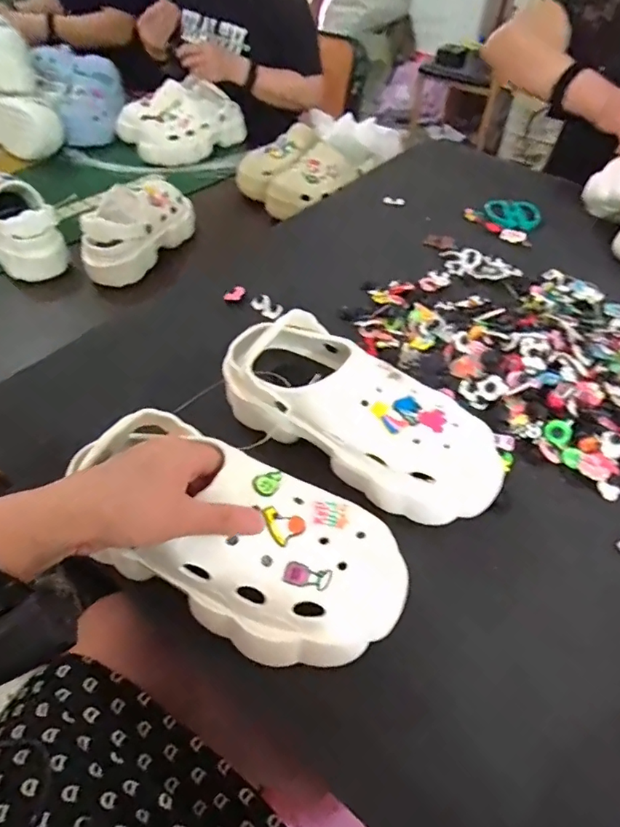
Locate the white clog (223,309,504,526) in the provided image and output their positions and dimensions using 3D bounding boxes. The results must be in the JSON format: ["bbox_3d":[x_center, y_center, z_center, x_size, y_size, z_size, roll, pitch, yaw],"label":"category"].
[{"bbox_3d":[0.043,-0.005,0.467,0.263,0.089,0.100,27,53,21],"label":"white clog"}]

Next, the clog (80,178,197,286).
[{"bbox_3d":[-0.283,-0.311,0.871,0.094,0.111,0.239,16,50,12],"label":"clog"}]

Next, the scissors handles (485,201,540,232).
[{"bbox_3d":[0.324,-0.317,0.826,0.085,0.007,0.098,12,49,8],"label":"scissors handles"}]

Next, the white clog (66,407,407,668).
[{"bbox_3d":[-0.053,0.091,0.375,0.241,0.082,0.108,18,50,14],"label":"white clog"}]

